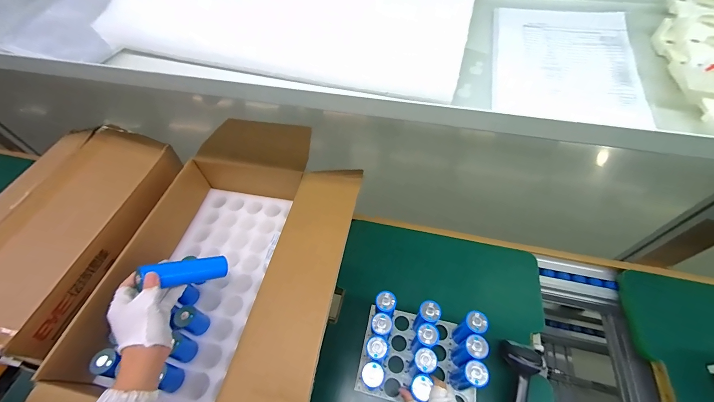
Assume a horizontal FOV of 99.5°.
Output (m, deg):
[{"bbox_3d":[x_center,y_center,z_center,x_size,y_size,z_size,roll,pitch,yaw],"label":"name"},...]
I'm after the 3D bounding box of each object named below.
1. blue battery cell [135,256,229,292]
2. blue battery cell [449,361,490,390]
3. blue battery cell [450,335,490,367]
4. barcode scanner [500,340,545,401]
[{"bbox_3d":[-0.290,0.120,0.513,0.132,0.032,0.031,6,42,-44],"label":"blue battery cell"},{"bbox_3d":[0.205,0.328,0.561,0.036,0.139,0.037,-1,54,1],"label":"blue battery cell"},{"bbox_3d":[0.210,0.296,0.583,0.045,0.136,0.039,-18,56,-11],"label":"blue battery cell"},{"bbox_3d":[0.320,0.366,0.588,0.061,0.061,0.171,12,56,10],"label":"barcode scanner"}]

